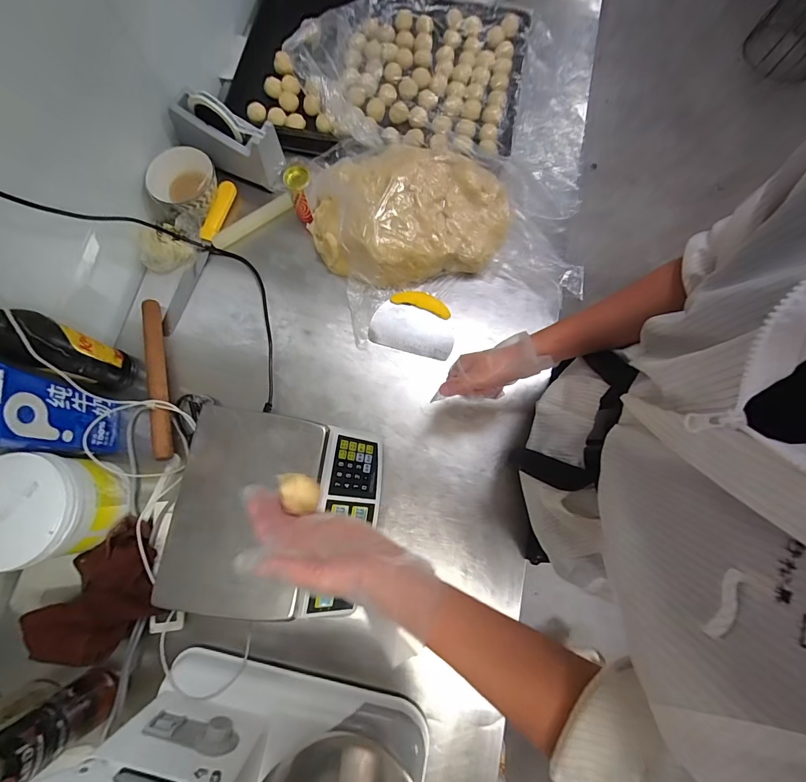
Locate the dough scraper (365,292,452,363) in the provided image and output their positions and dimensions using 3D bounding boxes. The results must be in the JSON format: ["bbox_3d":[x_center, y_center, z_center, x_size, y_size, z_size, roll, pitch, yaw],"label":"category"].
[{"bbox_3d":[0.022,-0.127,0.713,0.151,0.016,0.110,14,77,5],"label":"dough scraper"}]

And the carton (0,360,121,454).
[{"bbox_3d":[-0.535,0.036,0.587,0.055,0.204,0.110,1,76,2],"label":"carton"}]

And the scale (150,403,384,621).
[{"bbox_3d":[-0.186,0.181,0.589,0.279,0.114,0.281,8,76,2],"label":"scale"}]

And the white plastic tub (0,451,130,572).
[{"bbox_3d":[-0.532,0.175,0.574,0.135,0.133,0.146,0,76,2],"label":"white plastic tub"}]

